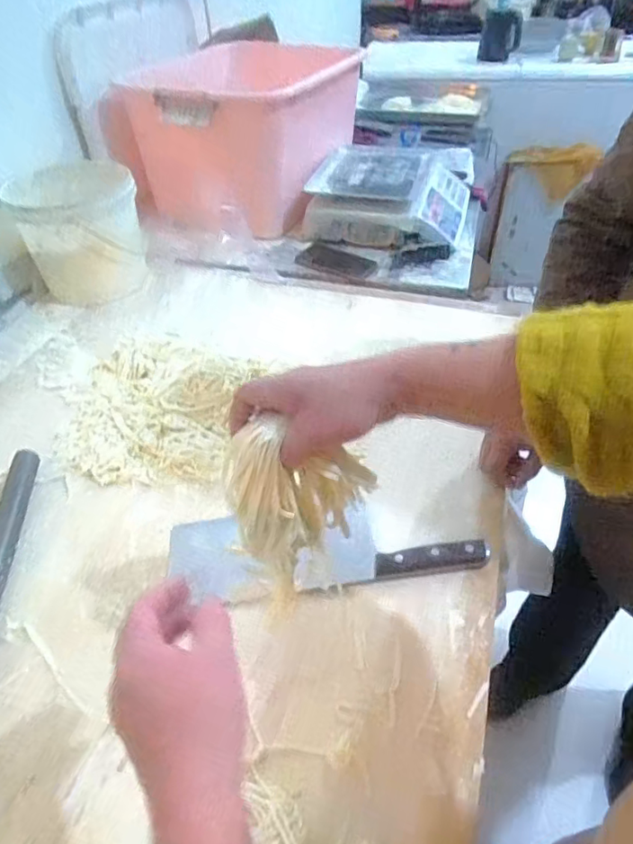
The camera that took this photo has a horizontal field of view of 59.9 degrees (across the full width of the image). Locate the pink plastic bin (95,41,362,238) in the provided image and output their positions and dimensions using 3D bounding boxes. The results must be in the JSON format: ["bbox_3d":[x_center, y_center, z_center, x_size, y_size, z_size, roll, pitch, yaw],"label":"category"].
[{"bbox_3d":[-0.191,-0.781,1.495,0.500,0.329,0.824,9,43,12],"label":"pink plastic bin"}]

